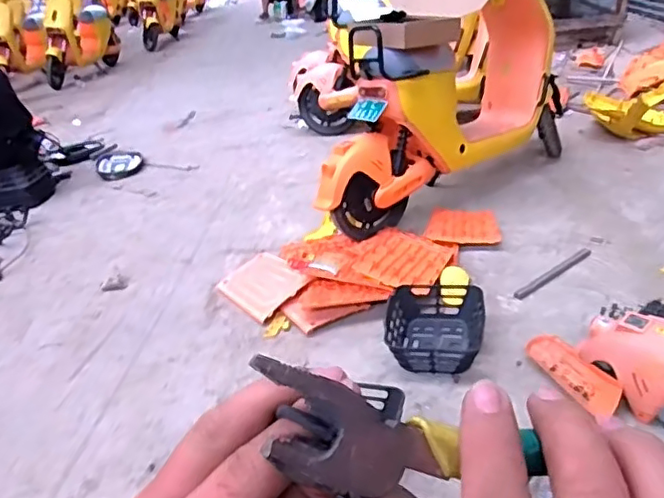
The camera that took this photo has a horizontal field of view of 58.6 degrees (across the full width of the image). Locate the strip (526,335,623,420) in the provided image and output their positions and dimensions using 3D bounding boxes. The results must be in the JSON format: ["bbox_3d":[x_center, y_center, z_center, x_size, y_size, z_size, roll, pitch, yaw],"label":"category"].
[{"bbox_3d":[0.681,0.348,1.665,0.105,0.035,0.361,-40,28,2],"label":"strip"}]

